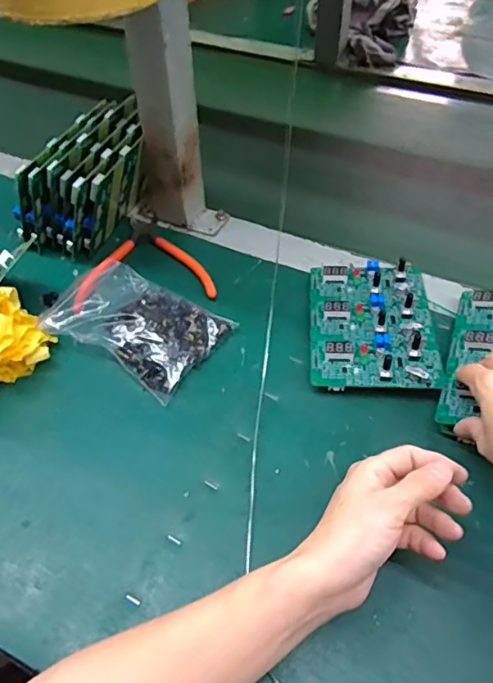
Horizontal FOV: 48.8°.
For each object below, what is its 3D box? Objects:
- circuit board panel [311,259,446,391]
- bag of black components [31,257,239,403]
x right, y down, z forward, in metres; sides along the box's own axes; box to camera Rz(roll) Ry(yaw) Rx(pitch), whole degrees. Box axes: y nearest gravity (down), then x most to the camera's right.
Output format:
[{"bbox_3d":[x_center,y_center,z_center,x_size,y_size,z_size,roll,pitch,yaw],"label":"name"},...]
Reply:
[{"bbox_3d":[0.111,-0.020,0.479,0.103,0.028,0.141,4,58,3],"label":"circuit board panel"},{"bbox_3d":[-0.102,-0.020,0.487,0.152,0.029,0.098,27,62,17],"label":"bag of black components"}]

